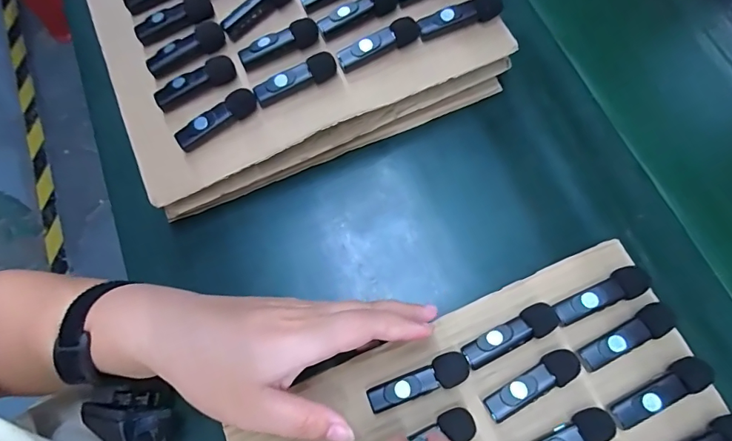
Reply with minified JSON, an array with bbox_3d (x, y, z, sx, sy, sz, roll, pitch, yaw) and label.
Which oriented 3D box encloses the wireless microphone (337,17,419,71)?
[{"bbox_3d":[0.009,-0.134,0.325,0.063,0.018,0.015,-24,73,-7],"label":"wireless microphone"}]

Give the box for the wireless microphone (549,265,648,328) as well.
[{"bbox_3d":[0.153,0.050,0.285,0.062,0.020,0.019,-22,73,-6],"label":"wireless microphone"}]

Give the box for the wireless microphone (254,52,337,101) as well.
[{"bbox_3d":[-0.053,-0.108,0.321,0.063,0.012,0.015,-21,73,-6],"label":"wireless microphone"}]

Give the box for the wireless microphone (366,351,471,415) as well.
[{"bbox_3d":[0.034,0.103,0.273,0.065,0.011,0.019,-23,73,-6],"label":"wireless microphone"}]

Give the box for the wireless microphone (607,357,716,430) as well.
[{"bbox_3d":[0.179,0.104,0.260,0.066,0.009,0.017,-26,77,-7],"label":"wireless microphone"}]

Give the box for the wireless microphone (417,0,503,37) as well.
[{"bbox_3d":[0.071,-0.155,0.326,0.063,0.016,0.015,-19,73,-5],"label":"wireless microphone"}]

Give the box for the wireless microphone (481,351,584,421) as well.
[{"bbox_3d":[0.103,0.102,0.269,0.063,0.015,0.019,-26,73,-7],"label":"wireless microphone"}]

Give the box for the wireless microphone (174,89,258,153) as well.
[{"bbox_3d":[-0.111,-0.074,0.319,0.064,0.018,0.014,-35,75,-10],"label":"wireless microphone"}]

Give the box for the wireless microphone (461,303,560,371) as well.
[{"bbox_3d":[0.092,0.074,0.279,0.064,0.016,0.019,-24,73,-7],"label":"wireless microphone"}]

